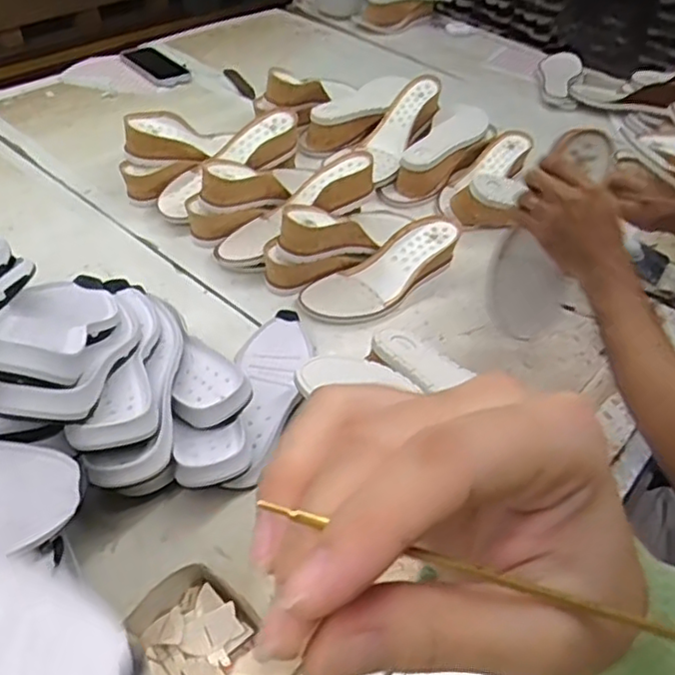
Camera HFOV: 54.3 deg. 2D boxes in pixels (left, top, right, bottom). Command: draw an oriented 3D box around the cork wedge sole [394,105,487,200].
[{"bbox_3d":[0.178,-0.324,1.106,0.077,0.072,0.233,34,66,23],"label":"cork wedge sole"}]

